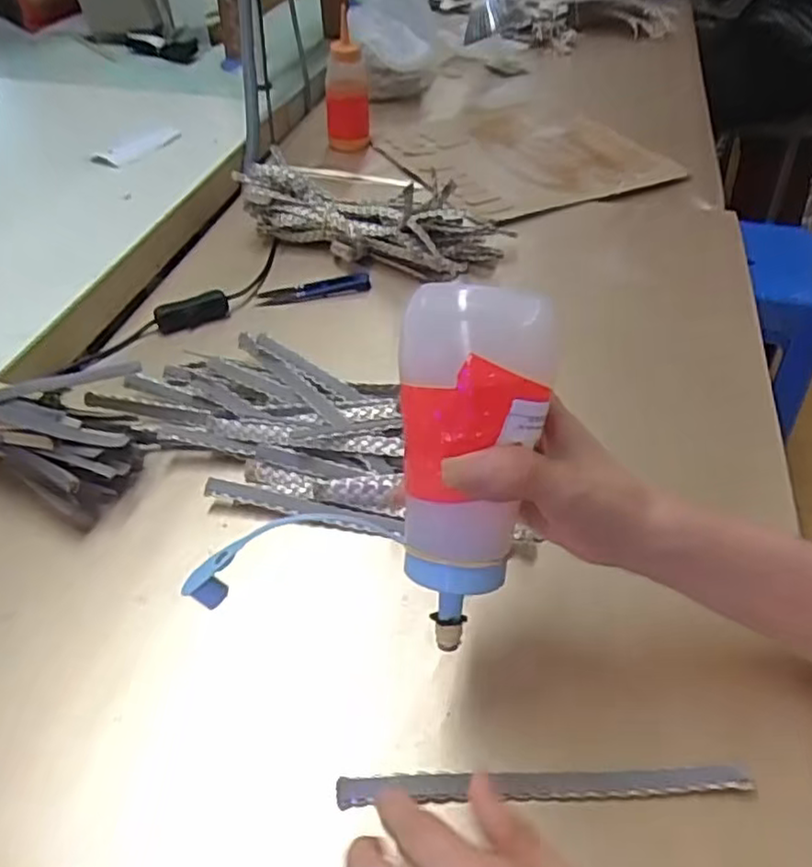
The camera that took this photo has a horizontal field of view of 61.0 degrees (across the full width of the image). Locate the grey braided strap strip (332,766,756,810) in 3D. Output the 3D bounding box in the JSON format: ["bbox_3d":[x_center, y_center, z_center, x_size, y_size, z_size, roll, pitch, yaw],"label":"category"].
[{"bbox_3d":[0.063,0.164,0.322,0.189,0.006,0.012,-2,46,0],"label":"grey braided strap strip"}]

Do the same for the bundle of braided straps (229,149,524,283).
[{"bbox_3d":[-0.035,-0.210,0.655,0.249,0.068,0.094,14,47,15],"label":"bundle of braided straps"}]

